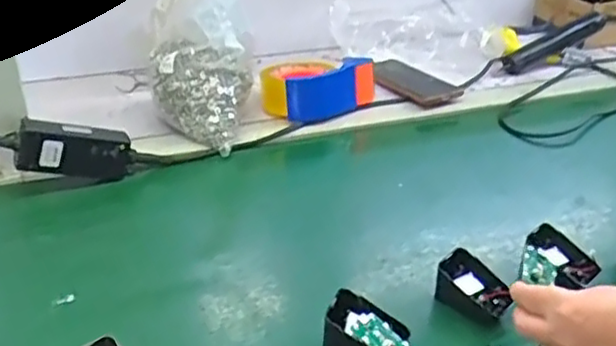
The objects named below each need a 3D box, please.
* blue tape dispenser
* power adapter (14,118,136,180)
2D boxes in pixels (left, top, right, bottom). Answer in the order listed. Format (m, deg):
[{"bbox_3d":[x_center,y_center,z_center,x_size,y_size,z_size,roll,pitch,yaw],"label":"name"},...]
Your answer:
[{"bbox_3d":[0.013,-0.120,0.910,0.155,0.064,0.107,-1,32,-6],"label":"blue tape dispenser"},{"bbox_3d":[-0.251,-0.024,0.713,0.117,0.052,0.030,7,26,-32],"label":"power adapter"}]

